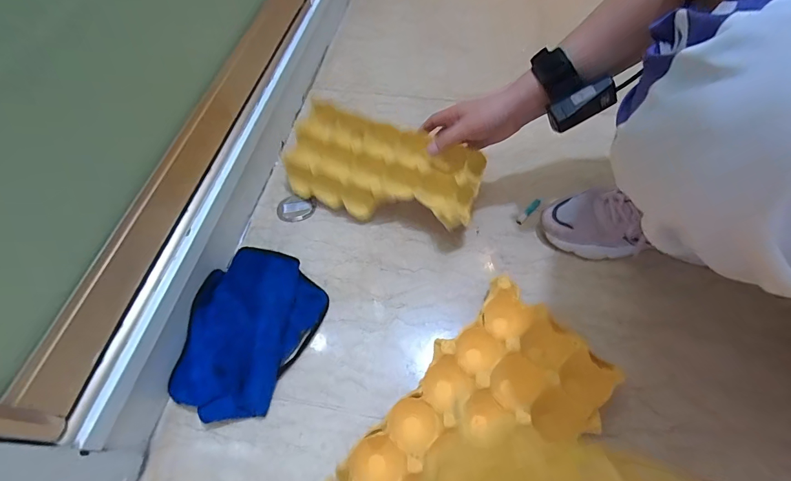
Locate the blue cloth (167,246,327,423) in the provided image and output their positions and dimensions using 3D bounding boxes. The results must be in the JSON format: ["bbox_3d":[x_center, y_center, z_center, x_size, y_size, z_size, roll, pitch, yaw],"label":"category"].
[{"bbox_3d":[-0.181,0.105,0.464,0.149,0.038,0.199,16,62,11],"label":"blue cloth"}]

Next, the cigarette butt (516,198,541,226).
[{"bbox_3d":[0.196,-0.042,0.565,0.011,0.004,0.055,39,67,20],"label":"cigarette butt"}]

